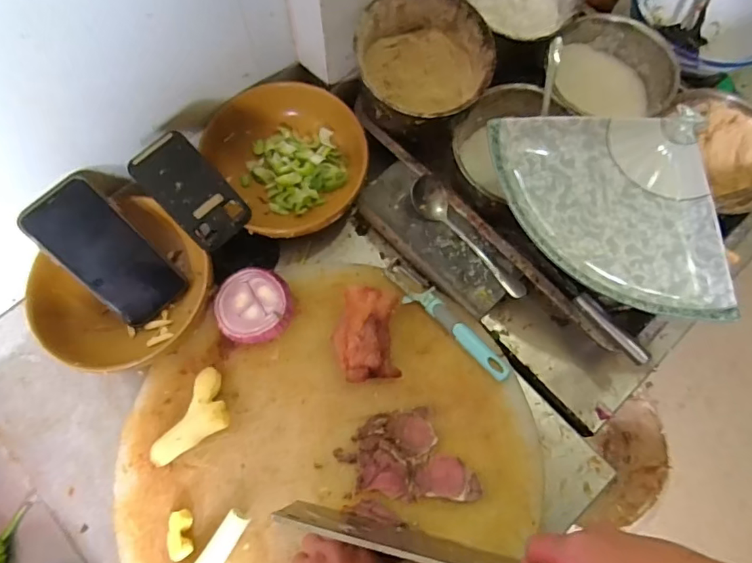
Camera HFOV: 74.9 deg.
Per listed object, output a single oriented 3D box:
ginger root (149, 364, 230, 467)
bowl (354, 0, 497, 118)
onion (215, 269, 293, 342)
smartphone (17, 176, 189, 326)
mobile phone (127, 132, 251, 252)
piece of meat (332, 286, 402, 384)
[{"bbox_3d":[-0.180,0.144,0.503,0.049,0.026,0.101,27,75,7],"label":"ginger root"},{"bbox_3d":[0.054,-0.244,0.563,0.145,0.091,0.143,0,73,-1],"label":"bowl"},{"bbox_3d":[-0.130,0.028,0.533,0.075,0.040,0.077,-11,74,-5],"label":"onion"},{"bbox_3d":[-0.283,-0.027,0.521,0.073,0.010,0.160,-44,115,-13],"label":"smartphone"},{"bbox_3d":[-0.190,-0.093,0.509,0.062,0.010,0.119,-45,109,-18],"label":"mobile phone"},{"bbox_3d":[-0.010,0.058,0.522,0.064,0.047,0.092,-1,73,-2],"label":"piece of meat"}]

